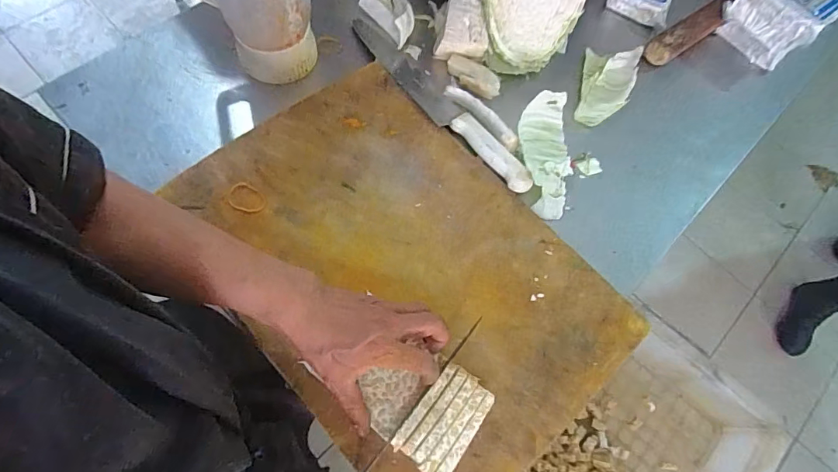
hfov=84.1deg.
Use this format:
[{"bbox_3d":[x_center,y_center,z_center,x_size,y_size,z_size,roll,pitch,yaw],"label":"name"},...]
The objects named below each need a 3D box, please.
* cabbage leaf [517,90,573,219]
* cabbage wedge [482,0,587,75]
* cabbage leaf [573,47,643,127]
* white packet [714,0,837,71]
[{"bbox_3d":[0.163,-0.105,0.596,0.068,0.031,0.169,2,67,-5],"label":"cabbage leaf"},{"bbox_3d":[0.152,-0.302,0.657,0.139,0.119,0.075,-11,30,-9],"label":"cabbage wedge"},{"bbox_3d":[0.262,-0.210,0.646,0.069,0.035,0.122,17,66,1],"label":"cabbage leaf"},{"bbox_3d":[0.580,-0.347,0.713,0.222,0.101,0.115,-28,72,-16],"label":"white packet"}]

